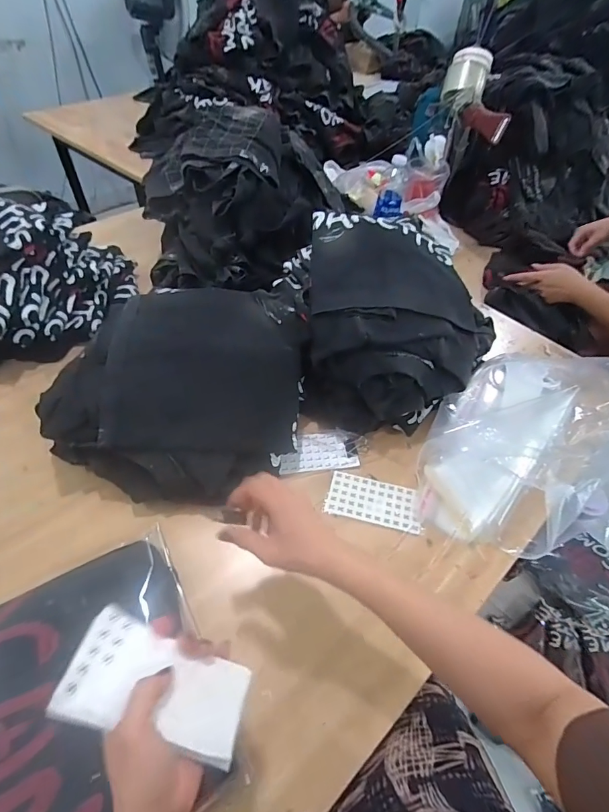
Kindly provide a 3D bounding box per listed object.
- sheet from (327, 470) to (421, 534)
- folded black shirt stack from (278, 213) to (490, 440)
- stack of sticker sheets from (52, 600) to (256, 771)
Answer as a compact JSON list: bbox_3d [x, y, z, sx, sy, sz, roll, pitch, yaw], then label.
[{"bbox_3d":[0.103,0.140,0.610,0.133,0.006,0.070,11,52,7],"label":"sheet"},{"bbox_3d":[0.135,-0.138,0.702,0.327,0.214,0.311,-9,52,-11],"label":"folded black shirt stack"},{"bbox_3d":[-0.113,0.223,0.330,0.139,0.004,0.075,28,36,-9],"label":"stack of sticker sheets"}]

